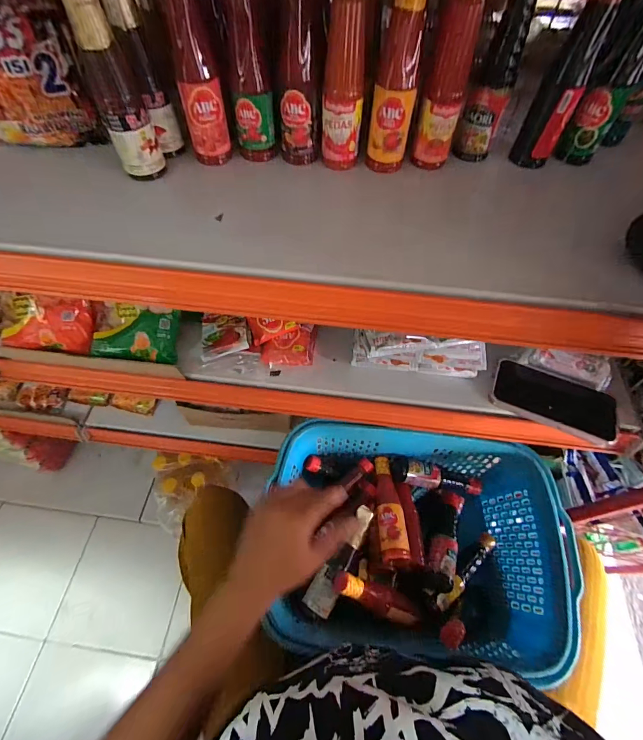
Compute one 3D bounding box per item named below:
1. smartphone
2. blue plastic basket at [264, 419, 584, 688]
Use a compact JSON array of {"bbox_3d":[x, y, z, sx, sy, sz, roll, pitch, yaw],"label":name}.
[{"bbox_3d":[0.298,0.038,0.462,0.146,0.016,0.069,21,72,20],"label":"smartphone"},{"bbox_3d":[0.127,0.248,0.534,0.378,0.173,0.270,4,59,2],"label":"blue plastic basket"}]

